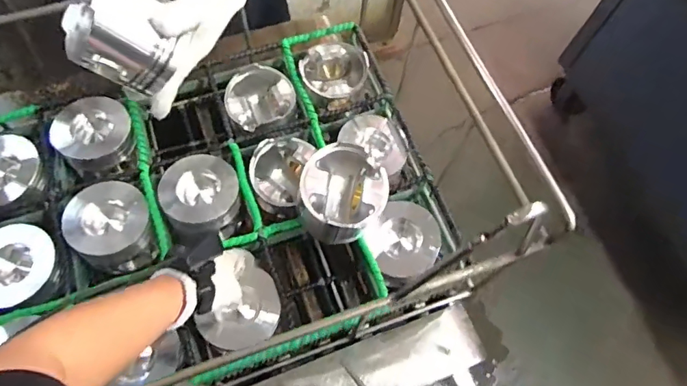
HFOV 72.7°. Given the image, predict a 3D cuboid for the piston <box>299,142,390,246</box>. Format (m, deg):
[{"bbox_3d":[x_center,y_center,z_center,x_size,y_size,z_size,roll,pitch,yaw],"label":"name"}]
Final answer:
[{"bbox_3d":[0.001,0.007,0.628,0.106,0.114,0.101,1,67,-2],"label":"piston"}]

